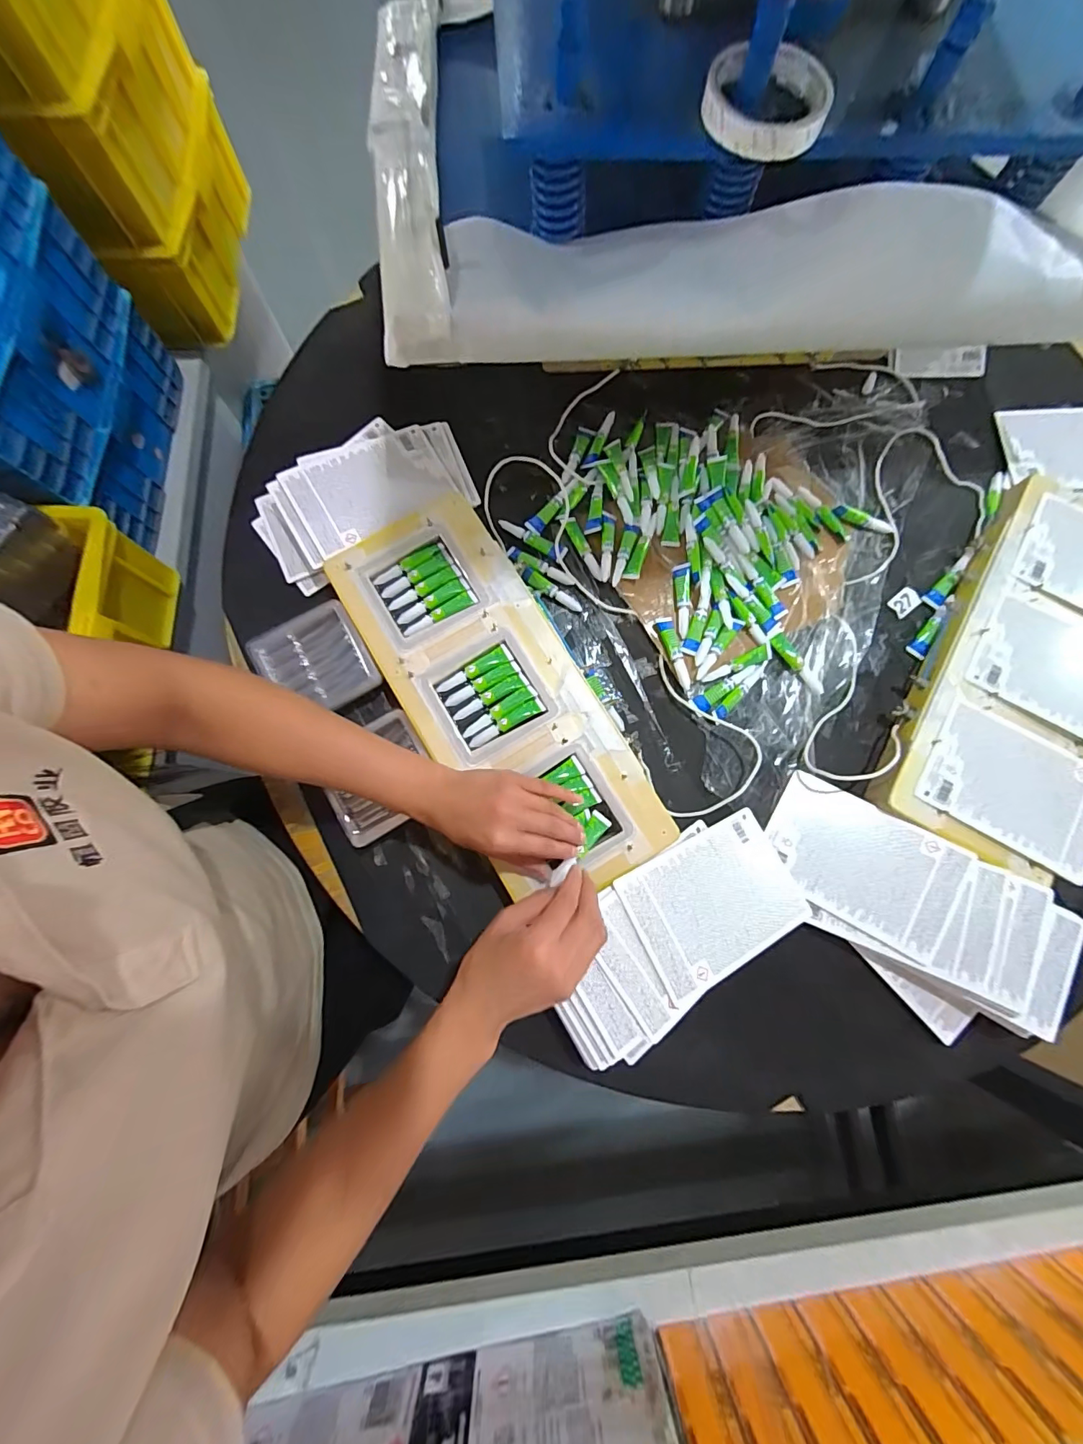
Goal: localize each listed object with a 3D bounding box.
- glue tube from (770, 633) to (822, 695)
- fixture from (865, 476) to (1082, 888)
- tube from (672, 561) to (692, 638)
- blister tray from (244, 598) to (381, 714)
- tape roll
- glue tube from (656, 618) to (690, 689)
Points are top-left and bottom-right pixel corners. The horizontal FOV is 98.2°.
[{"bbox_3d":[0.277,-0.062,0.504,0.016,0.008,0.076,-38,82,-8],"label":"glue tube"},{"bbox_3d":[0.516,-0.052,0.482,0.197,0.028,0.416,31,80,4],"label":"fixture"},{"bbox_3d":[0.154,-0.133,0.508,0.017,0.014,0.079,0,79,-2],"label":"tube"},{"bbox_3d":[-0.233,-0.061,0.483,0.104,0.018,0.100,-30,81,-7],"label":"blister tray"},{"bbox_3d":[0.165,-0.454,0.346,0.090,0.025,0.089,0,79,-2],"label":"tape roll"},{"bbox_3d":[0.141,-0.074,0.502,0.018,0.010,0.079,-14,80,-4],"label":"glue tube"}]

